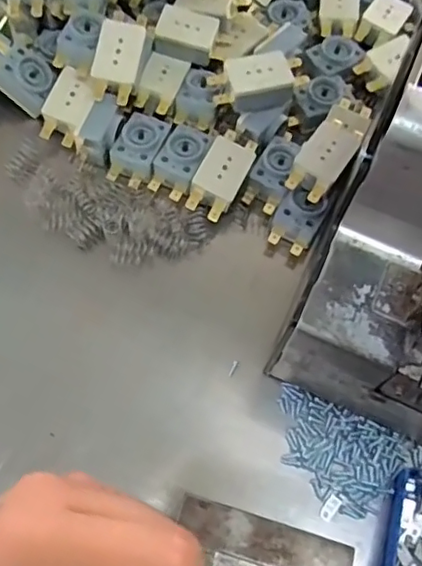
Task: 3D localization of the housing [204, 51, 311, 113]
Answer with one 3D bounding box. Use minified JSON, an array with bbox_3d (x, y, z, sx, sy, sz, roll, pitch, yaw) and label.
[{"bbox_3d":[0.028,-0.121,0.351,0.057,0.029,0.024,-15,68,-9],"label":"housing"}]

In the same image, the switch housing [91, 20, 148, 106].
[{"bbox_3d":[-0.057,-0.135,0.351,0.028,0.015,0.048,14,91,-5],"label":"switch housing"}]

